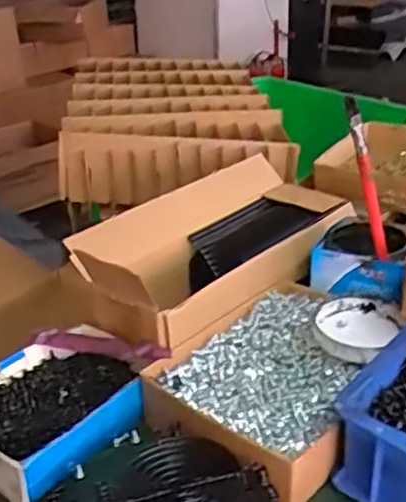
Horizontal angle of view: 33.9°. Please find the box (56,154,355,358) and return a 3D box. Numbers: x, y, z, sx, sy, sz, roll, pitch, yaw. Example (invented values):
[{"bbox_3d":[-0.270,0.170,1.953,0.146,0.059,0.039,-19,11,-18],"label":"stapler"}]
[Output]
[{"bbox_3d":[0.018,-0.009,0.716,0.341,0.100,0.161,-25,35,-38],"label":"box"}]

